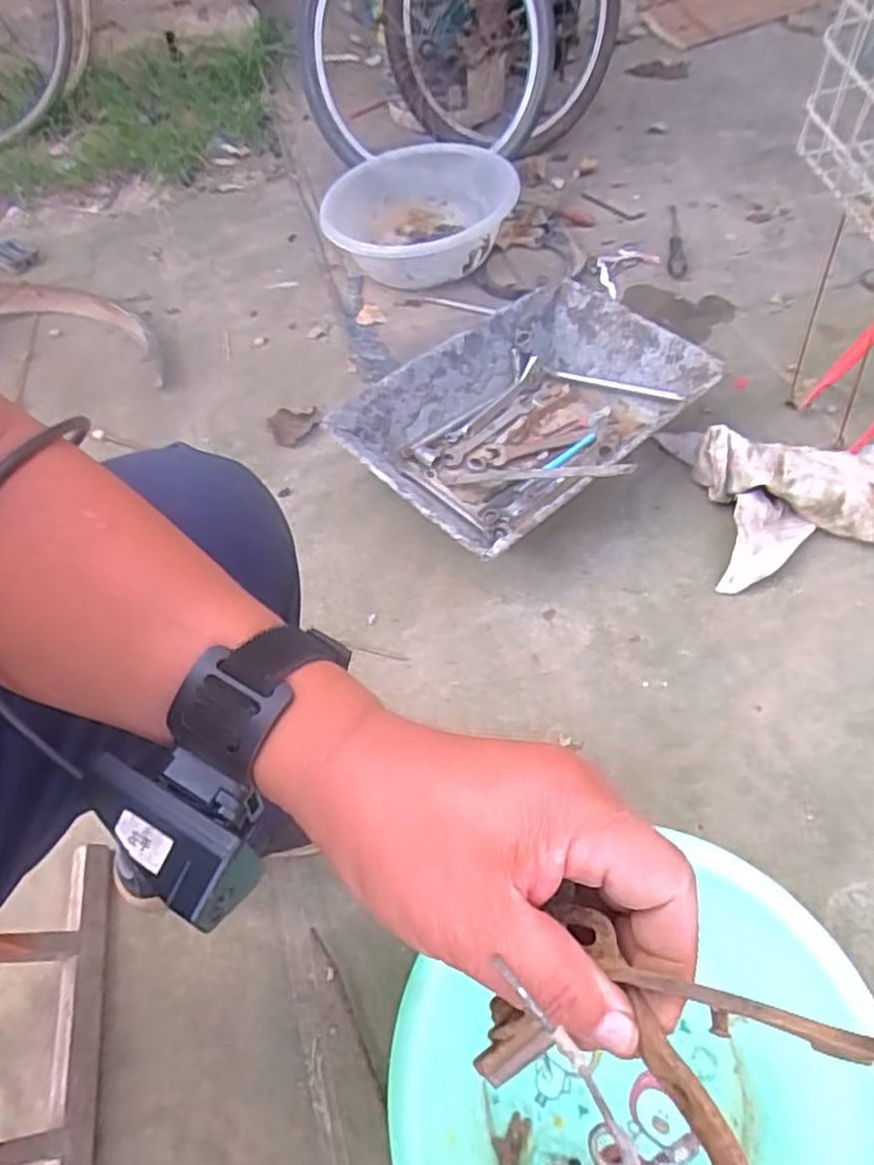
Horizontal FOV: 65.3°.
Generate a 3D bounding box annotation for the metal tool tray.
[{"bbox_3d":[0.117,-0.219,0.946,0.441,0.118,0.320,-39,62,-19],"label":"metal tool tray"}]

